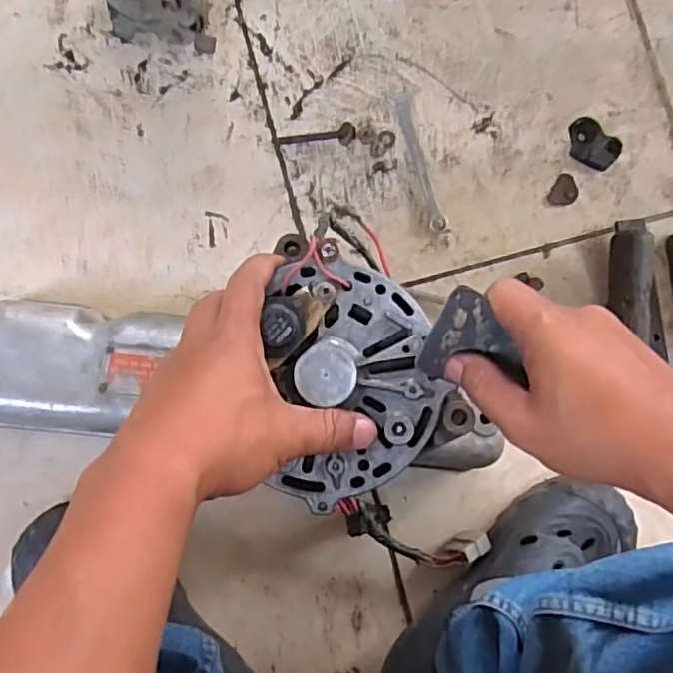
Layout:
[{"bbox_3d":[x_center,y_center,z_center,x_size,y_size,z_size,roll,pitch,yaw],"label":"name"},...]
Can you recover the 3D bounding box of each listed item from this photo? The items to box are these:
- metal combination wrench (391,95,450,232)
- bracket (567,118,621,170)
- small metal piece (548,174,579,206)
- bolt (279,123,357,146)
[{"bbox_3d":[0.085,-0.175,0.618,0.018,0.004,0.146,-15,85,-5],"label":"metal combination wrench"},{"bbox_3d":[0.259,-0.193,0.623,0.056,0.014,0.039,32,83,0],"label":"bracket"},{"bbox_3d":[0.229,-0.145,0.619,0.027,0.004,0.036,35,84,1],"label":"small metal piece"},{"bbox_3d":[-0.019,-0.193,0.600,0.075,0.013,0.018,-8,85,-4],"label":"bolt"}]

